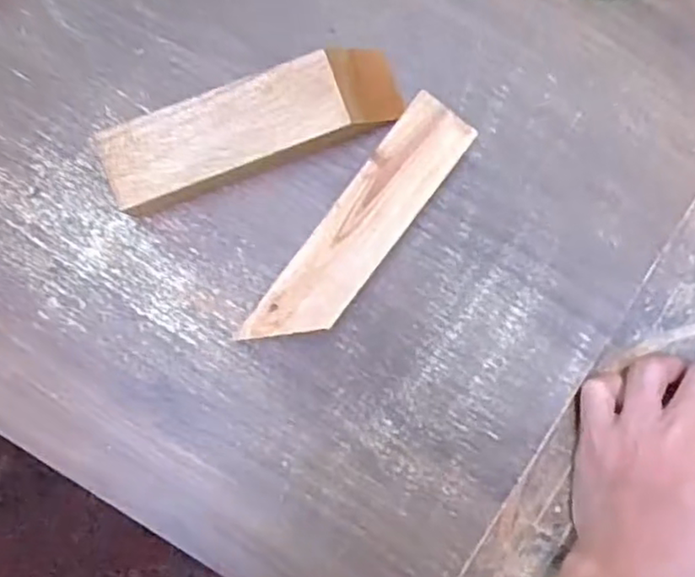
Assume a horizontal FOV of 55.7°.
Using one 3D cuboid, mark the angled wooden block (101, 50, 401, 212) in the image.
[{"bbox_3d":[-0.046,-0.084,0.351,0.160,0.044,0.048,-21,91,-3],"label":"angled wooden block"}]

